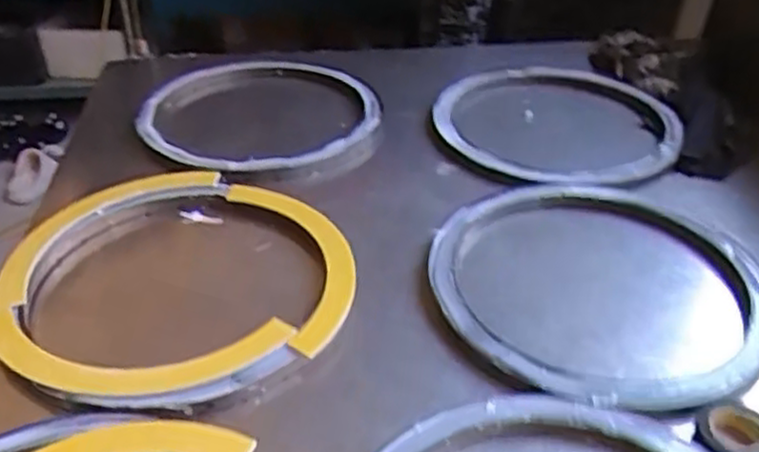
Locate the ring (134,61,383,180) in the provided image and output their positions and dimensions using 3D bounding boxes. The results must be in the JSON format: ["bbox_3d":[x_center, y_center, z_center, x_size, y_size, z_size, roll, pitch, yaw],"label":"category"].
[{"bbox_3d":[-0.162,-0.160,1.052,0.322,0.023,0.354,1,36,0],"label":"ring"}]

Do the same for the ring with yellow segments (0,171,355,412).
[{"bbox_3d":[-0.204,0.050,0.746,0.335,0.023,0.342,1,36,0],"label":"ring with yellow segments"}]

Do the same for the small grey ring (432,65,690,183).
[{"bbox_3d":[0.242,-0.142,1.020,0.321,0.028,0.317,1,36,0],"label":"small grey ring"}]

